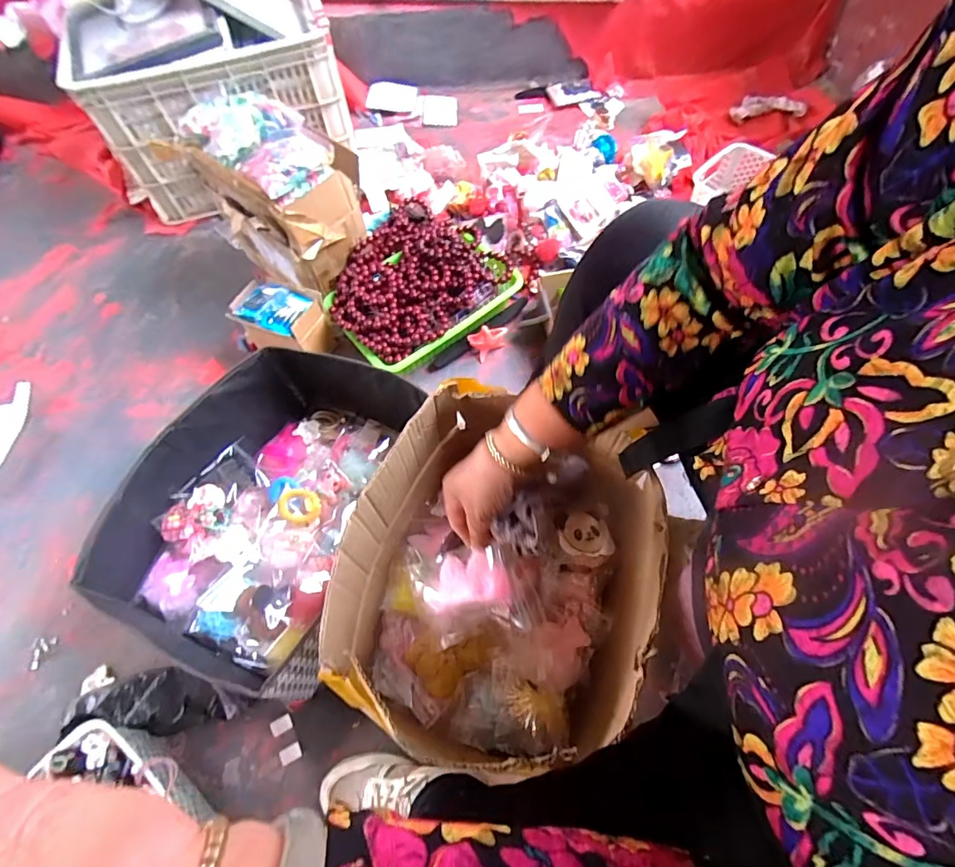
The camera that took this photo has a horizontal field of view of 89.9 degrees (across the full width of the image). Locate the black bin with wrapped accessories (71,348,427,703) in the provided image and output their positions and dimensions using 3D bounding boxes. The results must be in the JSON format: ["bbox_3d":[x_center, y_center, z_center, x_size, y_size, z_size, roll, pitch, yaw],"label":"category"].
[{"bbox_3d":[-0.294,0.102,0.691,0.331,0.152,0.450,14,64,10],"label":"black bin with wrapped accessories"}]

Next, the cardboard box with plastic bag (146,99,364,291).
[{"bbox_3d":[-0.351,-0.417,0.862,0.245,0.258,0.176,26,67,15],"label":"cardboard box with plastic bag"}]

